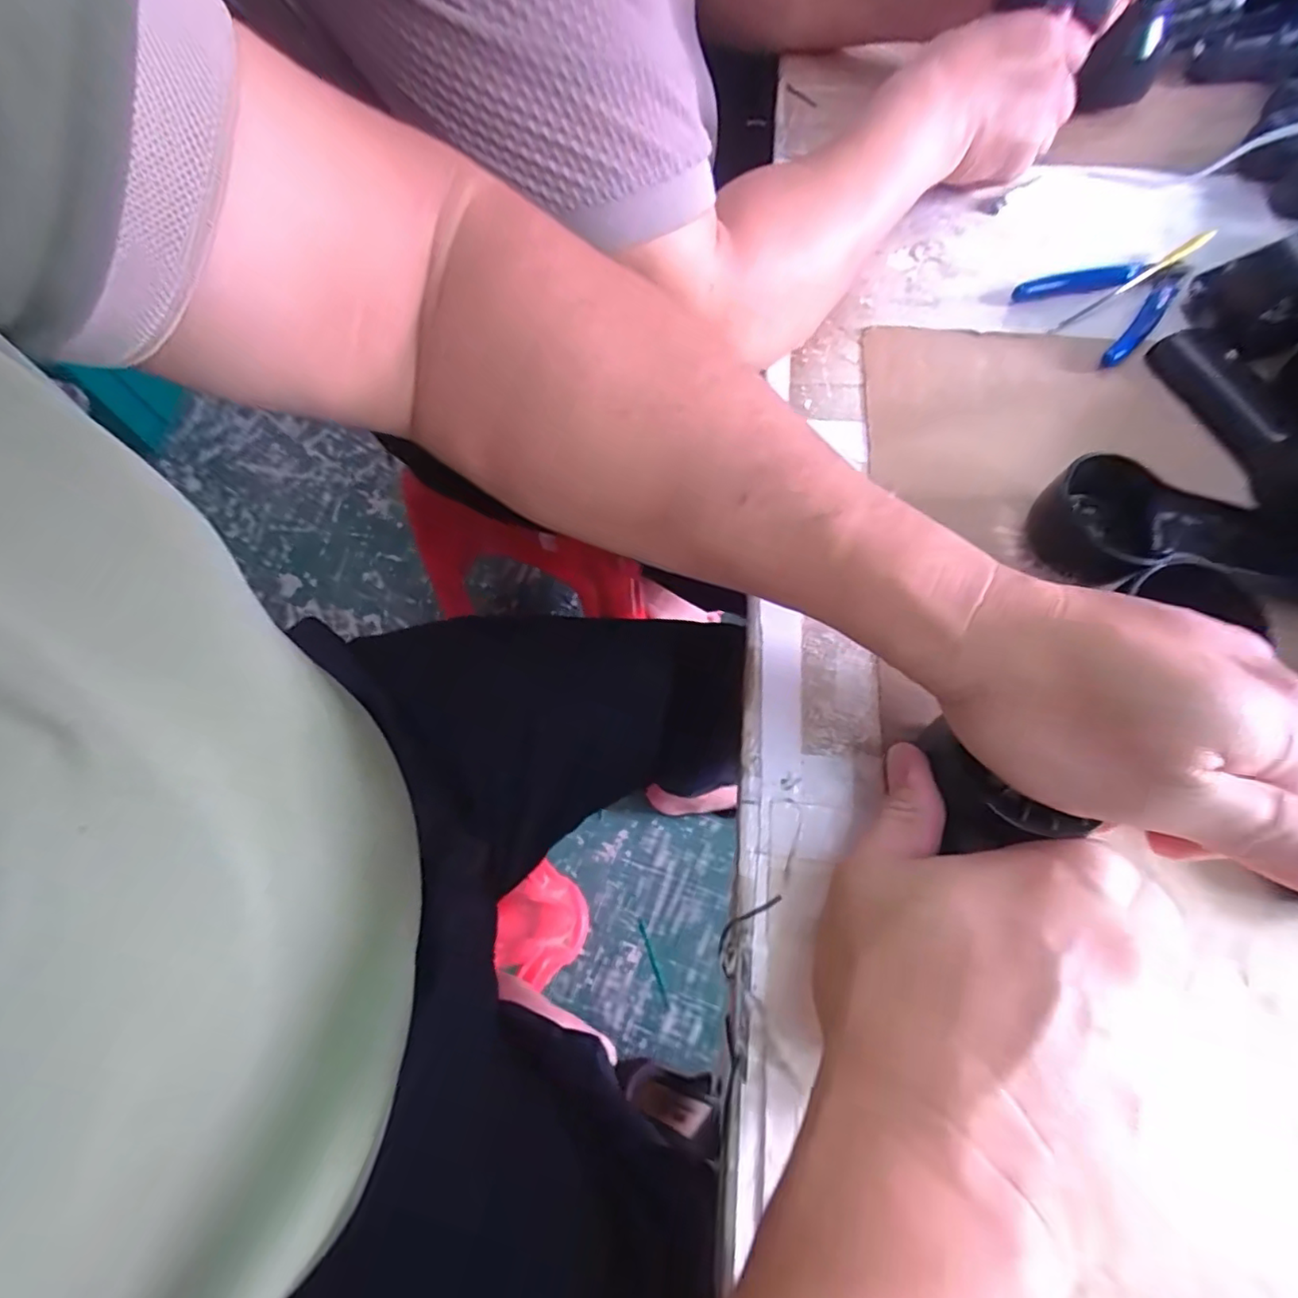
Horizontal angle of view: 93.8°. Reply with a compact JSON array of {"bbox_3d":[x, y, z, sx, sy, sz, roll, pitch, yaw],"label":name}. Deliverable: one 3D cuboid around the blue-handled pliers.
[{"bbox_3d":[0.302,-0.228,0.393,0.105,0.013,0.078,-32,67,-12],"label":"blue-handled pliers"}]

